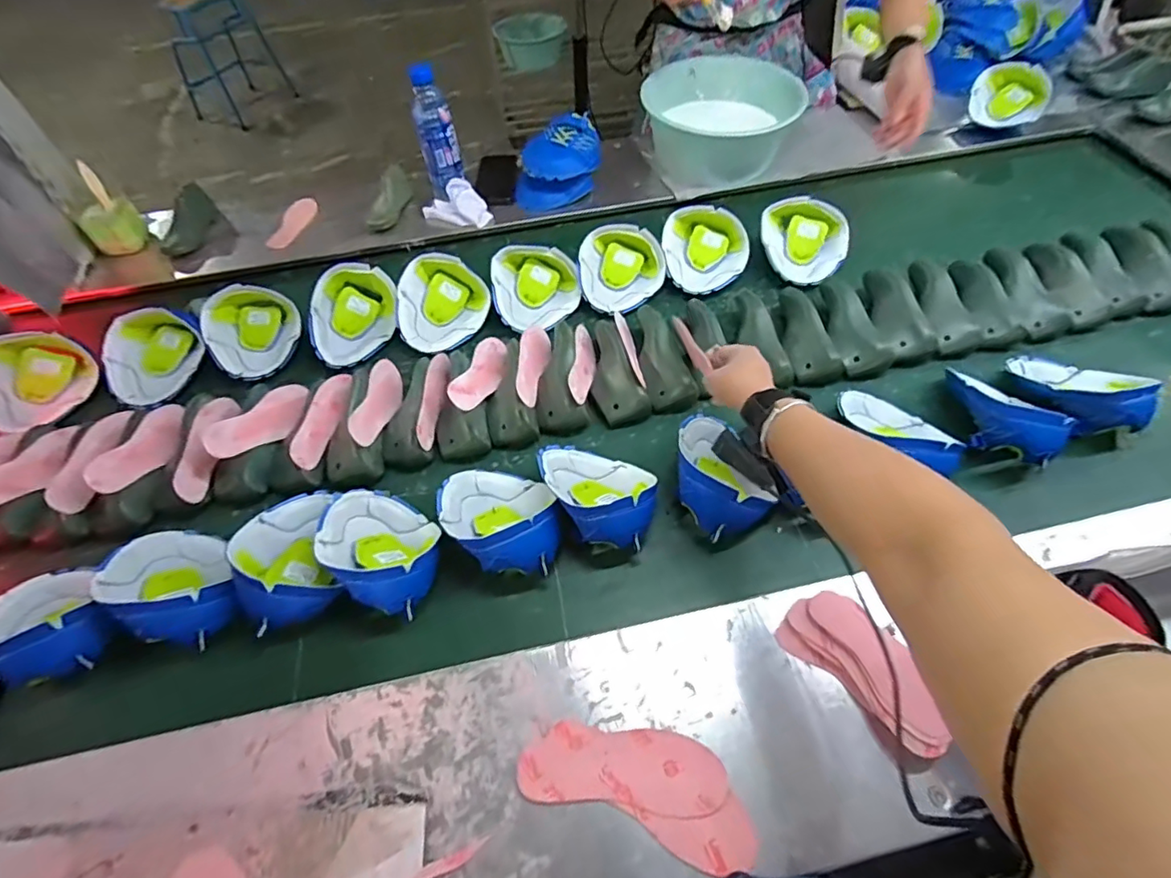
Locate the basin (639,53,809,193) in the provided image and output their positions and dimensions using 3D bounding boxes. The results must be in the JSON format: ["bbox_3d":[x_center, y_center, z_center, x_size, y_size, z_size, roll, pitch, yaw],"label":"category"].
[{"bbox_3d":[0.275,-0.654,1.106,0.304,0.125,0.251,-15,58,-13],"label":"basin"}]

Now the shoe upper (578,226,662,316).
[{"bbox_3d":[0.055,-0.282,0.917,0.142,0.076,0.142,1,56,-2],"label":"shoe upper"}]

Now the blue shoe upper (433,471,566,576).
[{"bbox_3d":[-0.108,0.087,0.662,0.128,0.071,0.165,-18,58,-14],"label":"blue shoe upper"}]

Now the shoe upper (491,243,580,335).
[{"bbox_3d":[-0.082,-0.247,0.897,0.139,0.067,0.147,2,55,-1],"label":"shoe upper"}]

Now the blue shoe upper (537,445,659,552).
[{"bbox_3d":[0.009,0.054,0.676,0.174,0.077,0.131,30,59,17],"label":"blue shoe upper"}]

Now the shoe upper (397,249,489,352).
[{"bbox_3d":[-0.232,-0.222,0.891,0.150,0.096,0.128,-13,57,-12],"label":"shoe upper"}]

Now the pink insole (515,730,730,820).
[{"bbox_3d":[0.035,0.312,0.518,0.190,0.008,0.066,6,55,1],"label":"pink insole"}]

